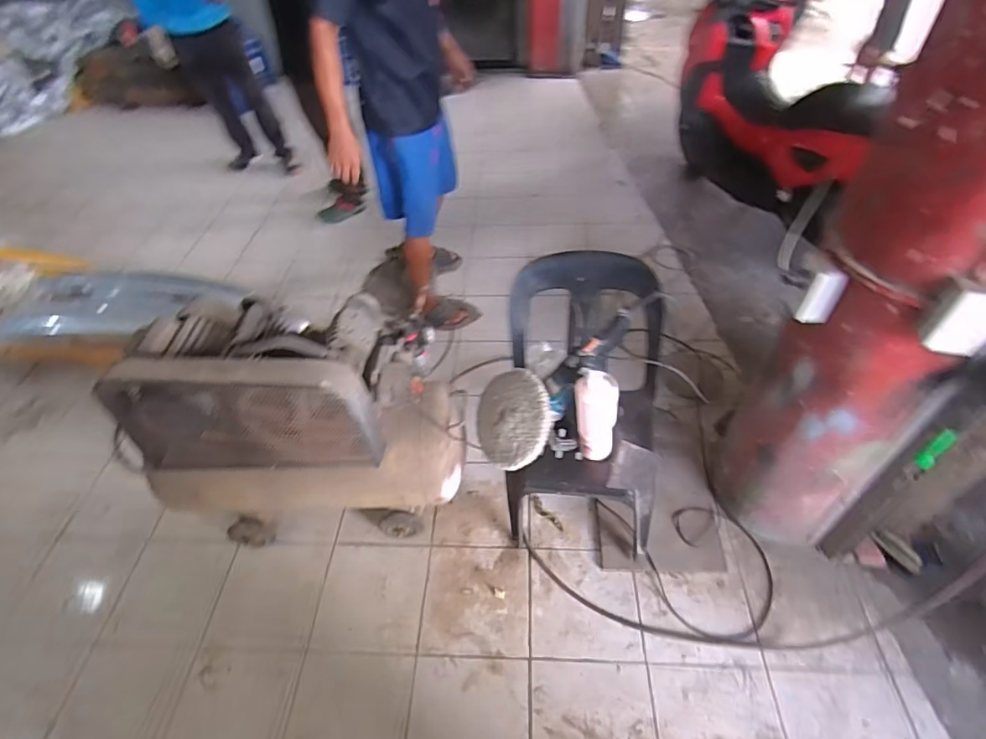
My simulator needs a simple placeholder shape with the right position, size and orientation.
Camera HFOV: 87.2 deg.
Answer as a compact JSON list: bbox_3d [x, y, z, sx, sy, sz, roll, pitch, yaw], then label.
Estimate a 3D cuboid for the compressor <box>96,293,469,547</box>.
[{"bbox_3d":[-0.466,0.132,1.380,0.738,0.709,0.373,-3,46,1],"label":"compressor"}]

